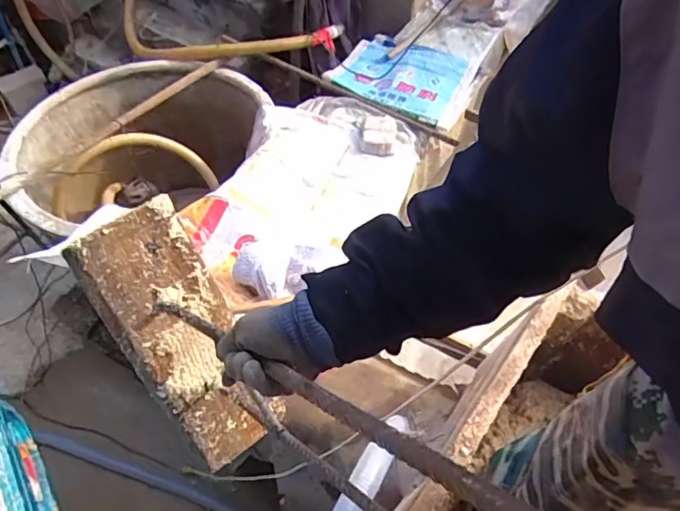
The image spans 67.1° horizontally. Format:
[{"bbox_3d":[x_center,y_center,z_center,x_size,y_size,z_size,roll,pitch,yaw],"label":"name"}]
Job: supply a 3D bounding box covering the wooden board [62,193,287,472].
[{"bbox_3d":[-0.260,0.145,0.852,0.177,0.453,0.033,-27,18,-19],"label":"wooden board"}]

